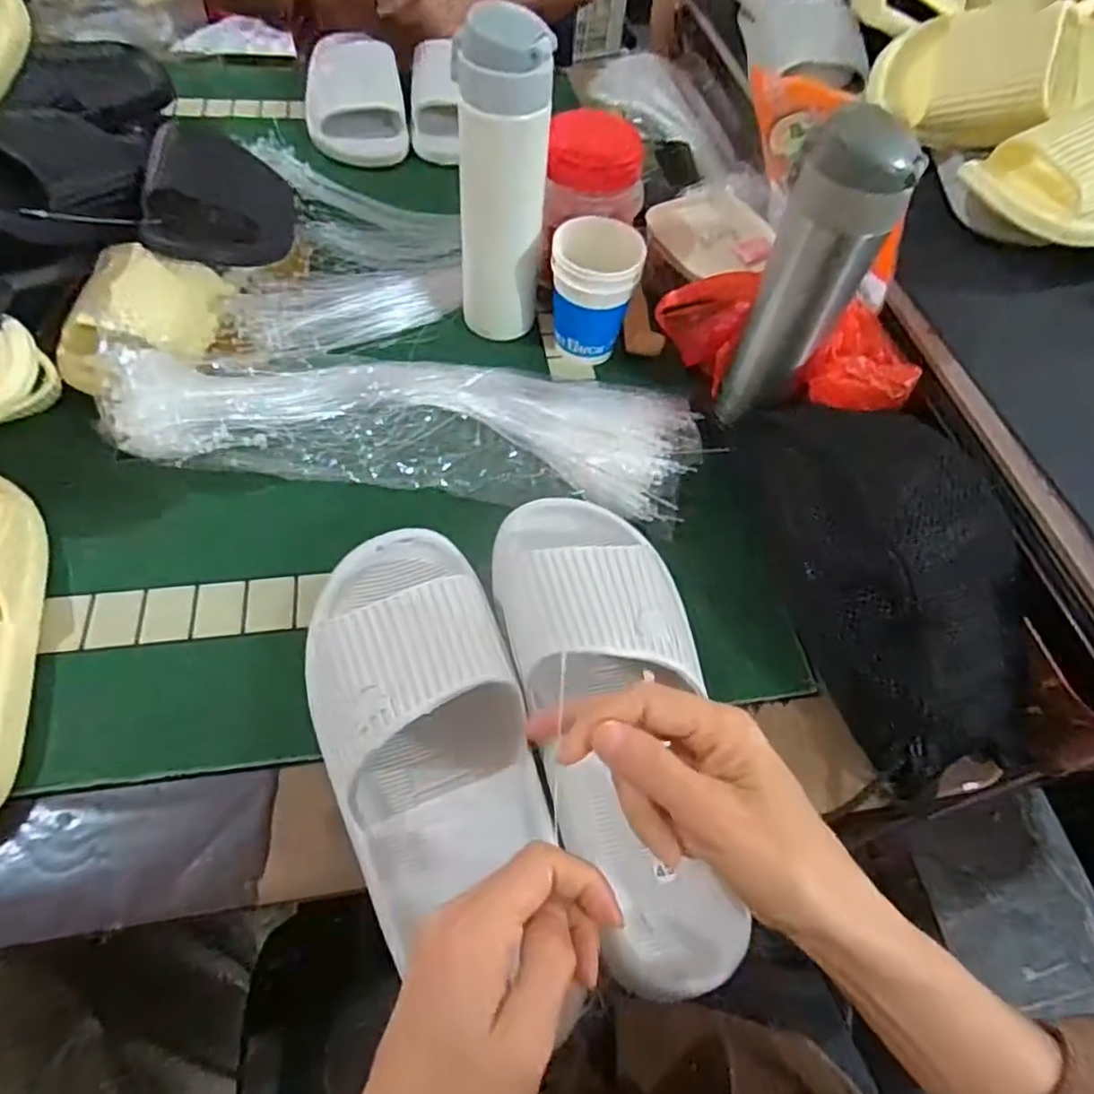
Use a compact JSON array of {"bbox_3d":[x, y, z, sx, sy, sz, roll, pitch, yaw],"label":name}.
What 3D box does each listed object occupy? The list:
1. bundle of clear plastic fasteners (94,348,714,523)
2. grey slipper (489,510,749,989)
[{"bbox_3d":[-0.093,-0.097,0.487,0.401,0.058,0.124,5,56,-1],"label":"bundle of clear plastic fasteners"},{"bbox_3d":[0.042,0.088,0.372,0.108,0.065,0.272,-10,69,-11],"label":"grey slipper"}]

